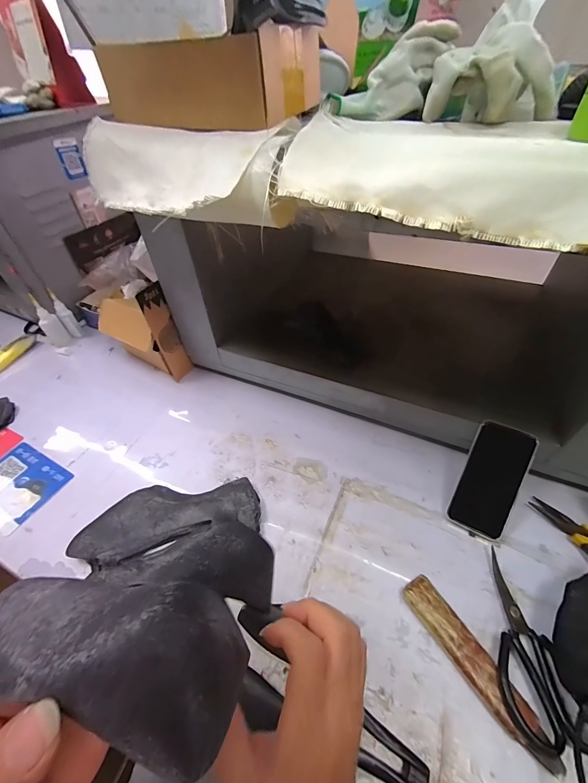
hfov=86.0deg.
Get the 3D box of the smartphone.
[{"bbox_3d":[0.290,0.129,0.463,0.076,0.012,0.161,21,88,26],"label":"smartphone"}]

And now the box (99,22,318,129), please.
[{"bbox_3d":[-0.109,-0.409,0.423,0.236,0.087,0.169,18,51,18],"label":"box"}]

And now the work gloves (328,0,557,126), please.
[{"bbox_3d":[0.167,-0.356,0.345,0.221,0.097,0.139,18,51,18],"label":"work gloves"}]

